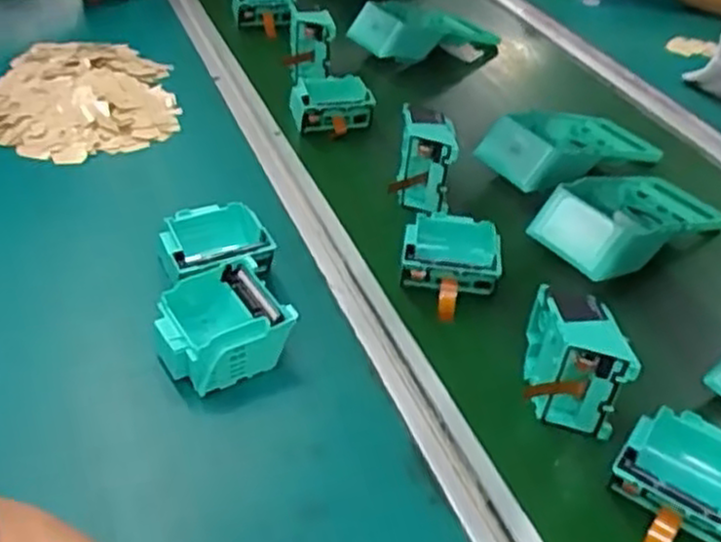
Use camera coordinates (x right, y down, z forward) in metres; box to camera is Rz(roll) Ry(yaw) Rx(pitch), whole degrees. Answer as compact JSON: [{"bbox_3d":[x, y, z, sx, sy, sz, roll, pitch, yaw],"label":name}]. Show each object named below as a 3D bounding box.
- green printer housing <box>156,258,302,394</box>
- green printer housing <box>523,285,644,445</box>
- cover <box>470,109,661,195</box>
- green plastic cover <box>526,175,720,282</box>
[{"bbox_3d":[-0.095,0.035,0.503,0.082,0.041,0.085,-20,46,-27],"label":"green printer housing"},{"bbox_3d":[0.137,0.056,0.479,0.058,0.084,0.066,11,40,6],"label":"green printer housing"},{"bbox_3d":[0.206,-0.120,0.721,0.186,0.053,0.101,-18,45,-26],"label":"cover"},{"bbox_3d":[0.232,-0.045,0.633,0.183,0.052,0.093,-22,47,-29],"label":"green plastic cover"}]

